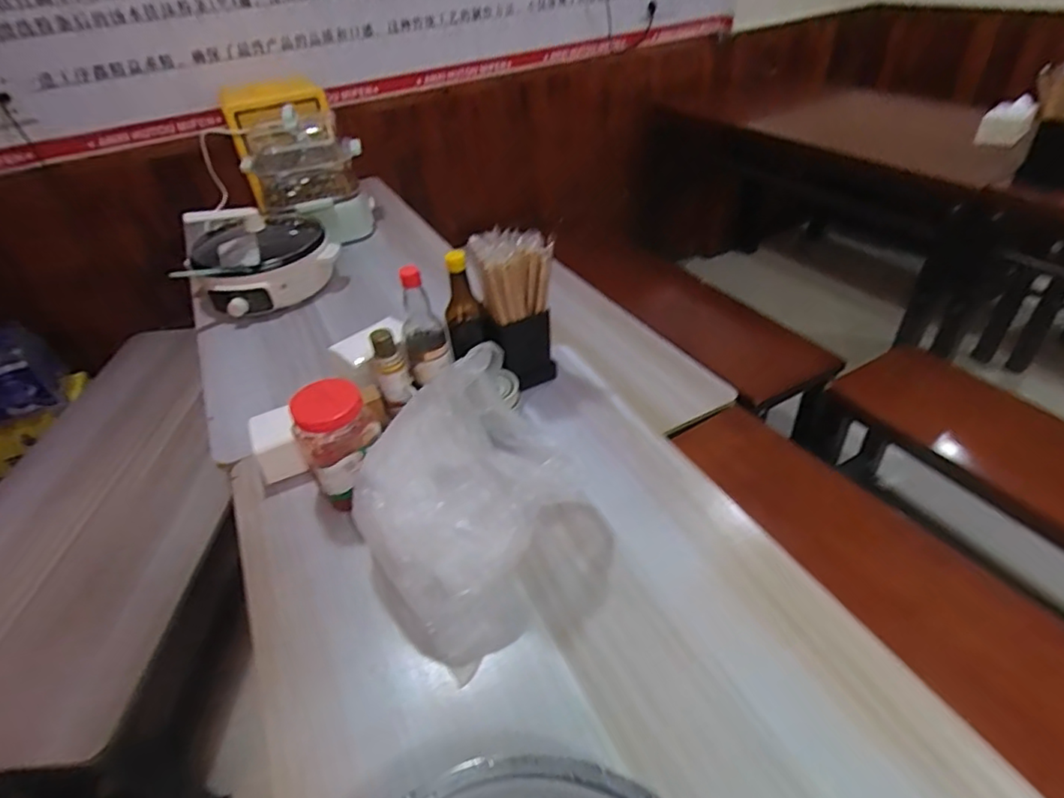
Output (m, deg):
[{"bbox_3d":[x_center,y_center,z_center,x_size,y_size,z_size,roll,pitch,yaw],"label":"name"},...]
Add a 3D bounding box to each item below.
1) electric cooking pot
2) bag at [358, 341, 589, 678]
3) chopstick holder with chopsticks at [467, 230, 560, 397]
[{"bbox_3d":[-0.645,-0.344,1.383,0.333,0.148,0.305,-21,41,-16],"label":"electric cooking pot"},{"bbox_3d":[-0.062,0.107,0.661,0.264,0.254,0.199,-34,47,-29],"label":"bag"},{"bbox_3d":[-0.024,-0.139,0.937,0.122,0.244,0.082,-8,39,-1],"label":"chopstick holder with chopsticks"}]

